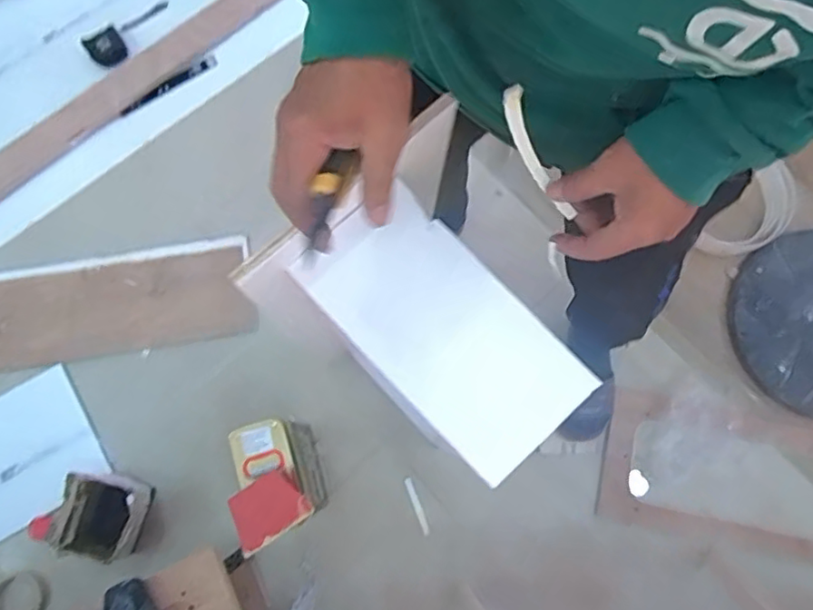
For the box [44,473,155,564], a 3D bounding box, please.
[{"bbox_3d":[-0.533,0.368,1.049,0.137,0.099,0.133,16,78,4],"label":"box"}]

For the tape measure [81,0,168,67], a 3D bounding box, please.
[{"bbox_3d":[-0.616,-0.607,1.327,0.202,0.033,0.098,-32,78,-7],"label":"tape measure"}]

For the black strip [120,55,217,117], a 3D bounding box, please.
[{"bbox_3d":[-0.520,-0.477,1.304,0.234,0.010,0.033,-34,79,-7],"label":"black strip"}]

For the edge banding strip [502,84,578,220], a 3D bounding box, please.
[{"bbox_3d":[0.095,-0.114,0.447,0.011,0.032,0.107,-37,116,-8],"label":"edge banding strip"}]

